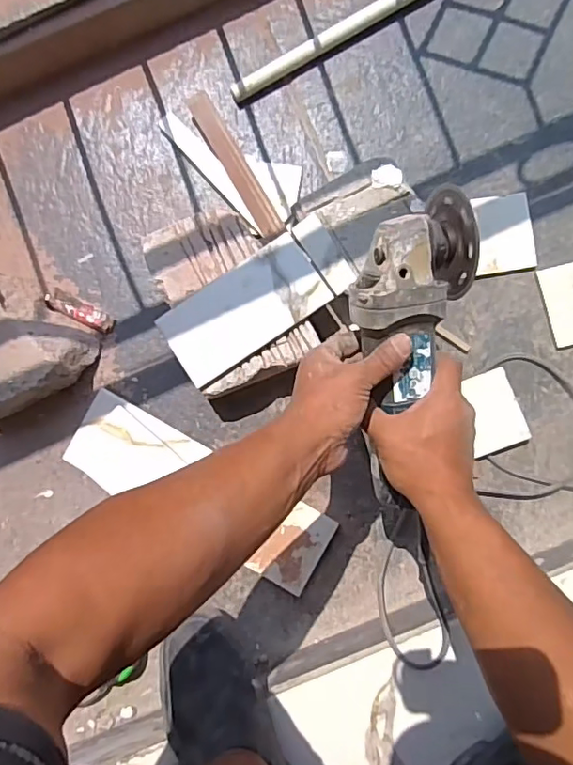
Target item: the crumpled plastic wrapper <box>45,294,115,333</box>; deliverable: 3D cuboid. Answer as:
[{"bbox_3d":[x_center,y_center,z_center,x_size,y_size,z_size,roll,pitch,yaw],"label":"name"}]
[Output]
[{"bbox_3d":[-0.260,-0.091,0.708,0.087,0.015,0.025,25,90,2],"label":"crumpled plastic wrapper"}]

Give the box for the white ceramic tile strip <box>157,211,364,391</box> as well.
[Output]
[{"bbox_3d":[-0.031,-0.090,0.623,0.212,0.007,0.089,-35,88,1],"label":"white ceramic tile strip"}]

